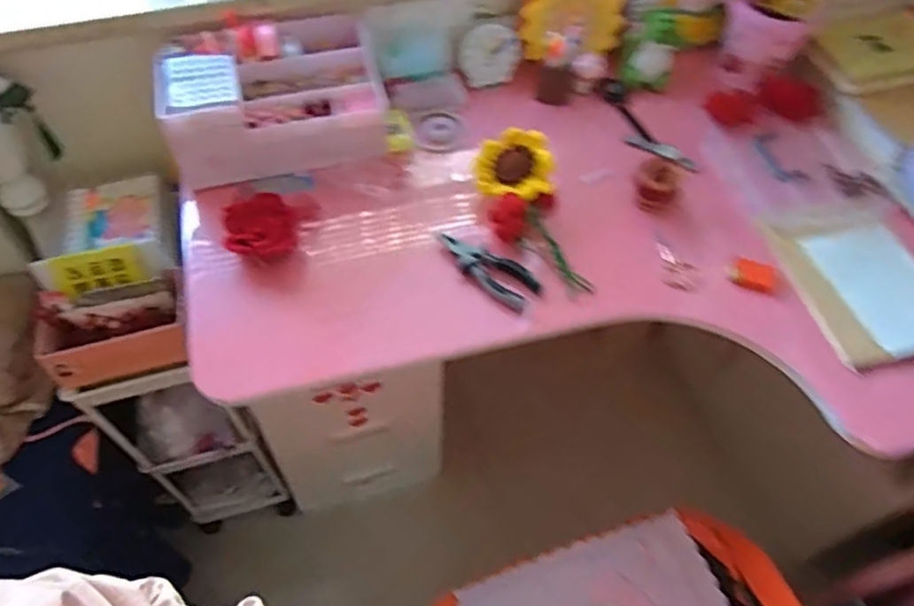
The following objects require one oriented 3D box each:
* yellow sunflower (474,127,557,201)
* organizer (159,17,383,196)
[{"bbox_3d":[0.078,-0.187,0.900,0.103,0.028,0.102,-6,74,18],"label":"yellow sunflower"},{"bbox_3d":[-0.257,-0.292,0.946,0.292,0.139,0.179,-11,54,-10],"label":"organizer"}]

